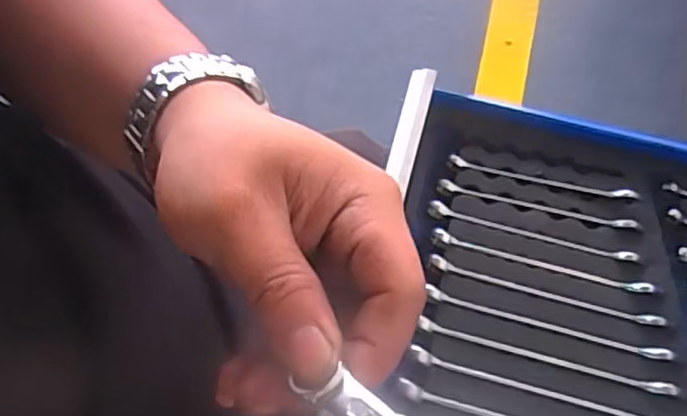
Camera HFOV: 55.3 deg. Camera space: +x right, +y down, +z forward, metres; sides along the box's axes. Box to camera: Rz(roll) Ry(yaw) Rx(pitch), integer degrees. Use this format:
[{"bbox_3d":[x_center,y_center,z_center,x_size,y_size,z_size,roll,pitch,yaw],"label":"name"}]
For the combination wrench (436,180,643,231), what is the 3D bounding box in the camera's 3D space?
[{"bbox_3d":[0.166,-0.002,0.564,0.171,0.011,0.012,12,73,5],"label":"combination wrench"}]

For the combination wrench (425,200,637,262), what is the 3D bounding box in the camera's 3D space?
[{"bbox_3d":[0.159,0.022,0.557,0.175,0.013,0.014,16,74,6],"label":"combination wrench"}]

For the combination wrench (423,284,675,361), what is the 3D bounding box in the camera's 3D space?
[{"bbox_3d":[0.164,0.094,0.530,0.194,0.013,0.012,16,74,6],"label":"combination wrench"}]

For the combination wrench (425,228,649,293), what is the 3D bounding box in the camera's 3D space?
[{"bbox_3d":[0.163,0.046,0.547,0.180,0.014,0.014,16,74,6],"label":"combination wrench"}]

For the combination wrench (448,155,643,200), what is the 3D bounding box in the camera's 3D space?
[{"bbox_3d":[0.173,-0.025,0.571,0.163,0.015,0.010,13,73,5],"label":"combination wrench"}]

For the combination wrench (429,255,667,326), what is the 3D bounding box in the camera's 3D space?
[{"bbox_3d":[0.165,0.068,0.540,0.190,0.012,0.014,14,73,5],"label":"combination wrench"}]

